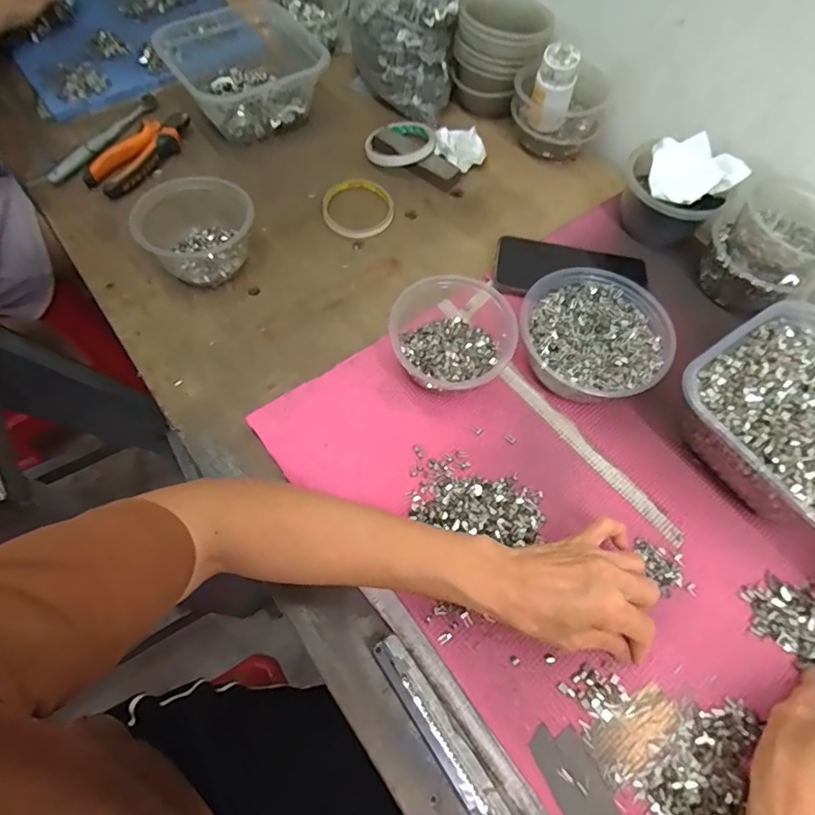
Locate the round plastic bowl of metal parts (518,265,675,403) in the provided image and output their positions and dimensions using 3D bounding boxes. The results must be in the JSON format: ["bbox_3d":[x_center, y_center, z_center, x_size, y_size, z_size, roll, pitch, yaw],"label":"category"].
[{"bbox_3d":[0.172,-0.062,0.490,0.132,0.058,0.125,1,62,-2],"label":"round plastic bowl of metal parts"}]

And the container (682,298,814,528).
[{"bbox_3d":[0.332,0.011,0.443,0.175,0.081,0.170,-31,68,-17],"label":"container"}]

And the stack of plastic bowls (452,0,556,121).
[{"bbox_3d":[0.116,-0.443,0.654,0.106,0.096,0.101,24,65,11],"label":"stack of plastic bowls"}]

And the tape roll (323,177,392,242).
[{"bbox_3d":[-0.058,-0.233,0.609,0.081,0.015,0.084,0,63,-1],"label":"tape roll"}]

